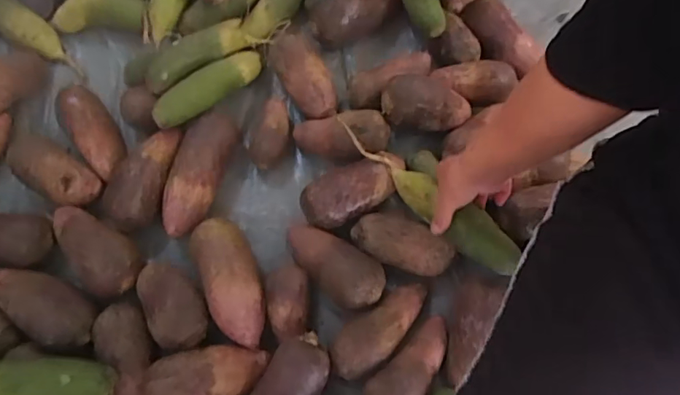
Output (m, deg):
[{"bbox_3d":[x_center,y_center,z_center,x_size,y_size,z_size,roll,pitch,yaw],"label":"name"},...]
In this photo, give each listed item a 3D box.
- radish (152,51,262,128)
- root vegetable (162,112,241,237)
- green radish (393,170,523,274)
[{"bbox_3d":[-0.185,-0.166,0.721,0.047,0.048,0.190,38,57,14],"label":"radish"},{"bbox_3d":[-0.197,-0.037,0.700,0.057,0.059,0.188,13,69,5],"label":"root vegetable"},{"bbox_3d":[0.143,0.023,0.626,0.186,0.060,0.066,37,73,14],"label":"green radish"}]

